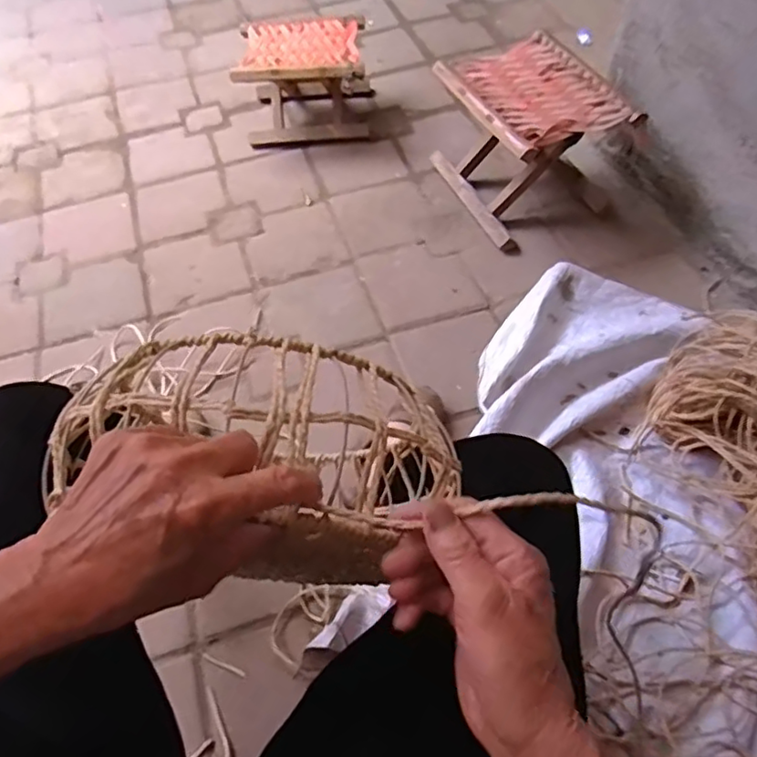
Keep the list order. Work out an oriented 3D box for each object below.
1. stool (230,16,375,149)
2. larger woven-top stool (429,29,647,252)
[{"bbox_3d":[-0.167,-0.690,1.432,0.286,0.191,0.228,0,57,3],"label":"stool"},{"bbox_3d":[0.297,-0.477,1.233,0.273,0.248,0.306,-24,59,-12],"label":"larger woven-top stool"}]

